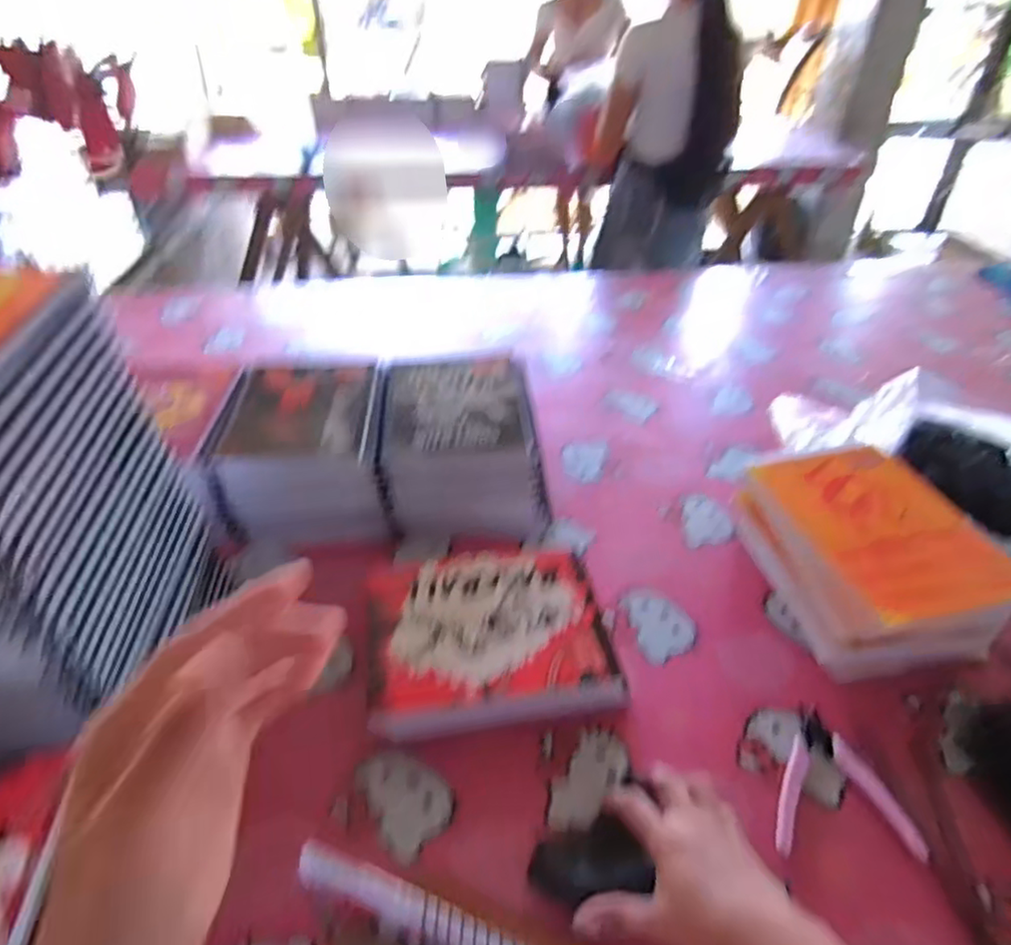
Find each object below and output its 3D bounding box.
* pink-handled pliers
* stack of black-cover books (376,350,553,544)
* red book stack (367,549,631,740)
[{"bbox_3d":[0.252,0.234,0.490,0.097,0.012,0.105,5,39,4],"label":"pink-handled pliers"},{"bbox_3d":[-0.049,-0.030,0.738,0.181,0.127,0.210,-3,39,-6],"label":"stack of black-cover books"},{"bbox_3d":[-0.009,0.147,0.565,0.213,0.057,0.172,-5,39,-8],"label":"red book stack"}]

